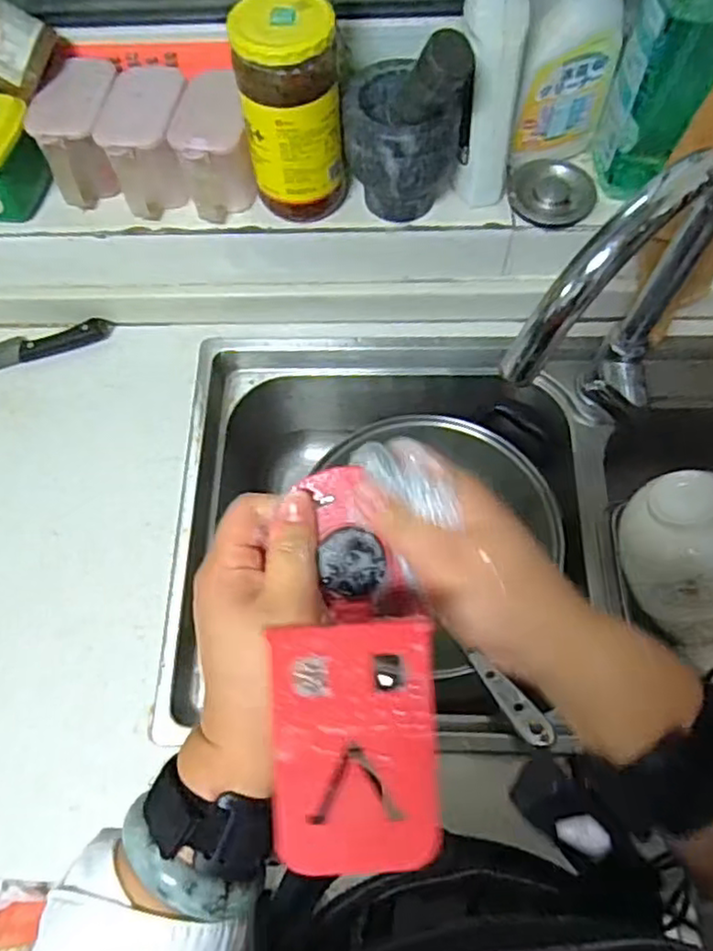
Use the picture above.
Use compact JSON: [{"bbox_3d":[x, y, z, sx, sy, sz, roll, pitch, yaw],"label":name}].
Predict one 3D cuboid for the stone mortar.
[{"bbox_3d":[0.044,-0.299,0.608,0.096,0.111,0.098,-1,68,2],"label":"stone mortar"}]

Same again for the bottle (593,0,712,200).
[{"bbox_3d":[0.261,-0.352,0.531,0.084,0.248,0.087,27,72,13],"label":"bottle"}]

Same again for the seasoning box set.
[{"bbox_3d":[-0.194,-0.322,0.644,0.202,0.075,0.134,10,69,7],"label":"seasoning box set"}]

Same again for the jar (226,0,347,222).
[{"bbox_3d":[-0.055,-0.311,0.584,0.084,0.173,0.078,-1,68,2],"label":"jar"}]

